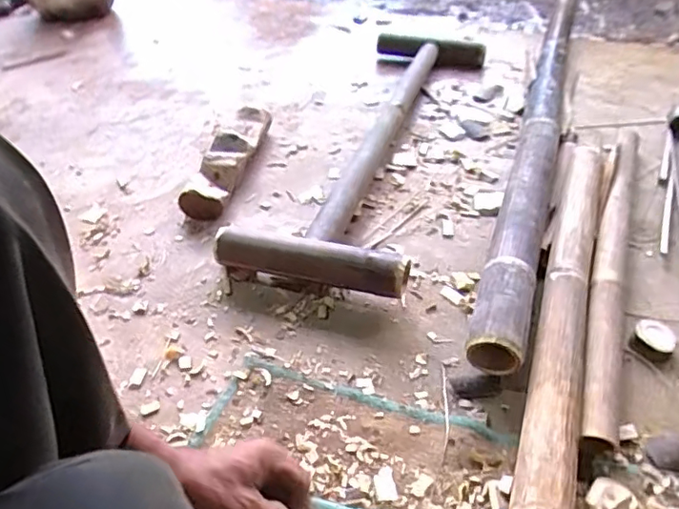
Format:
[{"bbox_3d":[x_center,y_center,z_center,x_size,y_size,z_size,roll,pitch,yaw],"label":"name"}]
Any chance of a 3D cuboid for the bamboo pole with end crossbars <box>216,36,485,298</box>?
[{"bbox_3d":[0.094,-0.232,1.031,0.250,0.068,0.844,11,43,16],"label":"bamboo pole with end crossbars"}]

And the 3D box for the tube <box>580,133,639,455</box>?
[{"bbox_3d":[0.385,-0.016,0.797,0.064,0.042,0.672,14,44,19],"label":"tube"}]

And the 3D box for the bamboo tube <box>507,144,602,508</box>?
[{"bbox_3d":[0.297,0.026,0.738,0.064,0.059,0.701,13,43,17],"label":"bamboo tube"}]

